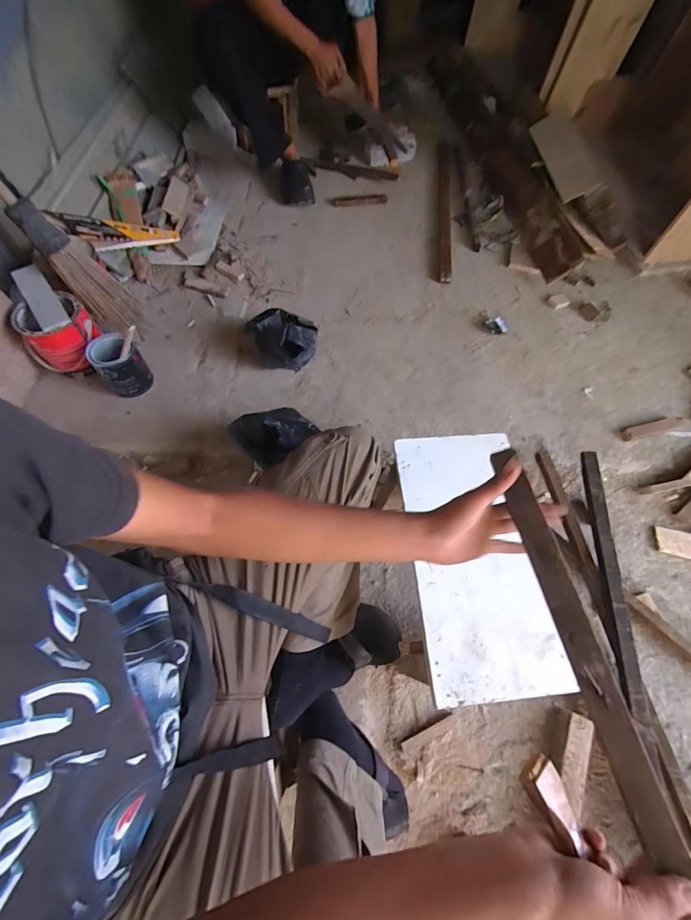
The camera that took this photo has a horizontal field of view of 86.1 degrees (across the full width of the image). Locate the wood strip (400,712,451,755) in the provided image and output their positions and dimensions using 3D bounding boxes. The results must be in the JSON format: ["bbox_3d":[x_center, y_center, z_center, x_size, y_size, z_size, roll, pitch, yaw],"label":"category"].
[{"bbox_3d":[0.159,0.526,0.710,0.112,0.006,0.019,-24,66,-14],"label":"wood strip"}]

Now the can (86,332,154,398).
[{"bbox_3d":[-0.576,-0.237,0.956,0.109,0.136,0.108,40,68,16],"label":"can"}]

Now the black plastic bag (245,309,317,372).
[{"bbox_3d":[-0.165,-0.320,0.994,0.174,0.163,0.135,-14,64,-9],"label":"black plastic bag"}]

